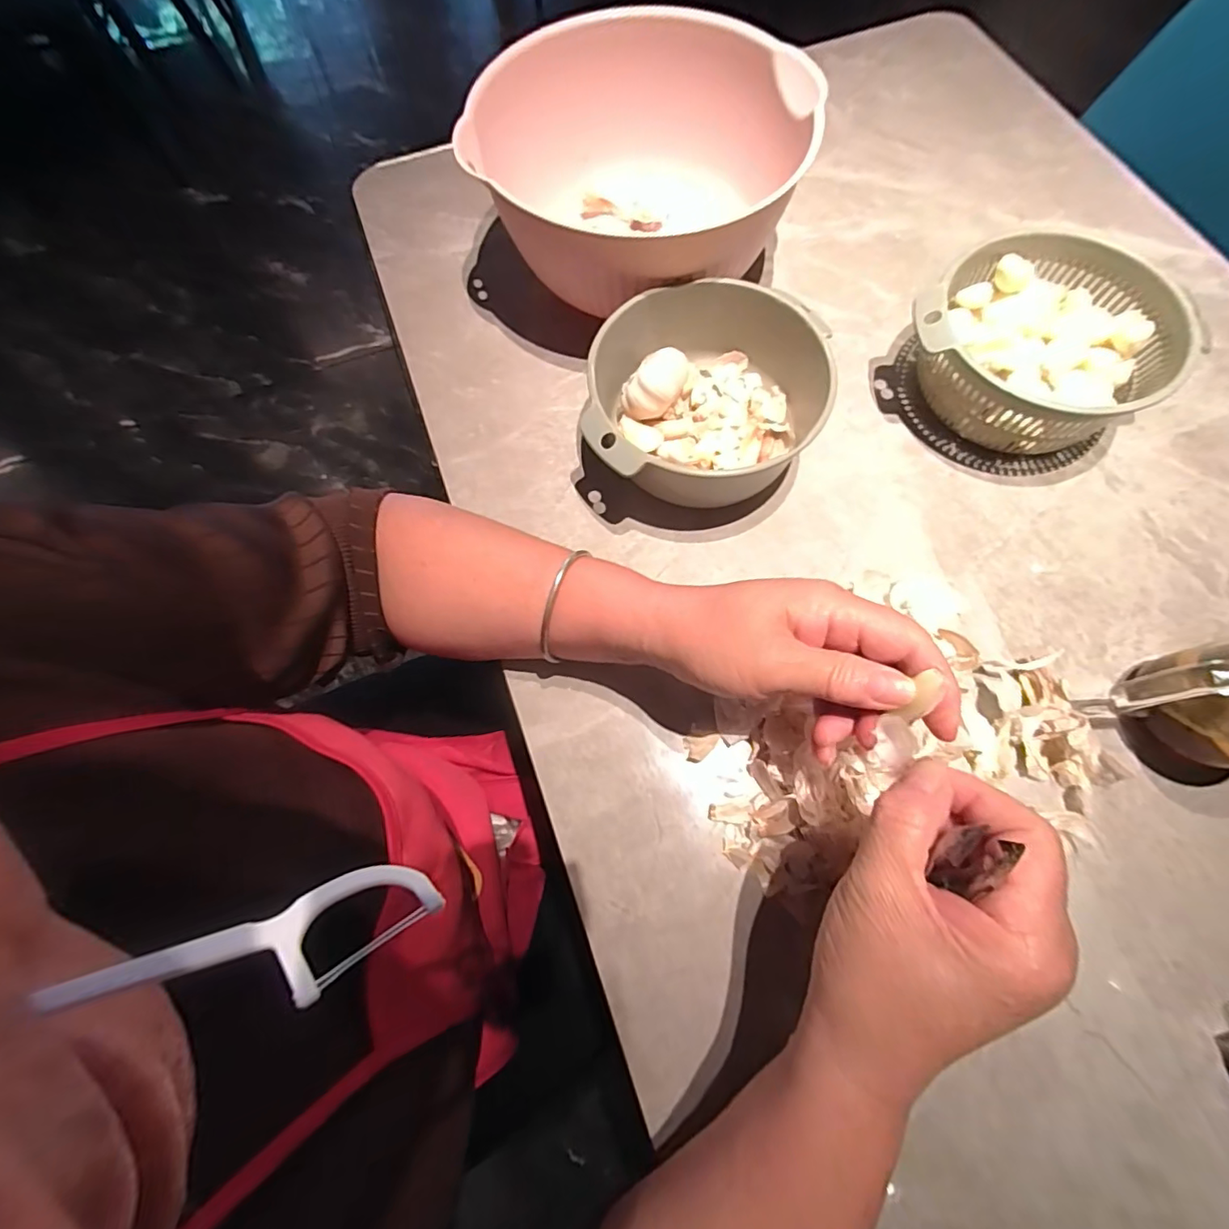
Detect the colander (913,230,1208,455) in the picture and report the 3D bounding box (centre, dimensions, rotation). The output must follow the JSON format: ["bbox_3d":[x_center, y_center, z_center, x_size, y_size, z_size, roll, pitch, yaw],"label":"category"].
[{"bbox_3d":[0.310,-0.195,0.393,0.157,0.070,0.156,41,77,15],"label":"colander"}]

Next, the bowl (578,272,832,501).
[{"bbox_3d":[0.064,-0.155,0.389,0.155,0.071,0.158,-1,71,2],"label":"bowl"}]

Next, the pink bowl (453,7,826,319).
[{"bbox_3d":[0.020,-0.348,0.436,0.245,0.113,0.249,-1,71,2],"label":"pink bowl"}]

